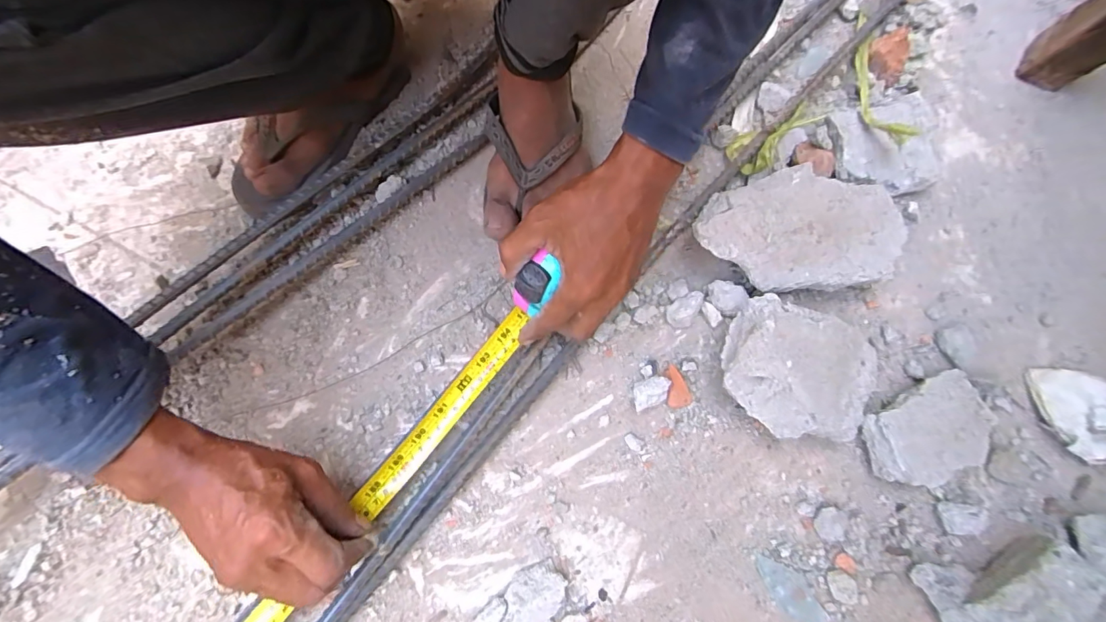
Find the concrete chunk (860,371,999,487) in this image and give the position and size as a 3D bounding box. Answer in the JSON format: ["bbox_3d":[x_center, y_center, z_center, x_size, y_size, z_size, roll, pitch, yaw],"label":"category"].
[{"bbox_3d":[0.287,0.094,0.363,0.093,0.034,0.064,-27,71,-8],"label":"concrete chunk"}]

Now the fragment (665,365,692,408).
[{"bbox_3d":[0.104,0.063,0.394,0.019,0.010,0.034,-2,69,1],"label":"fragment"}]

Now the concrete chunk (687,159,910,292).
[{"bbox_3d":[0.204,-0.068,0.393,0.160,0.035,0.090,-3,69,1],"label":"concrete chunk"}]

